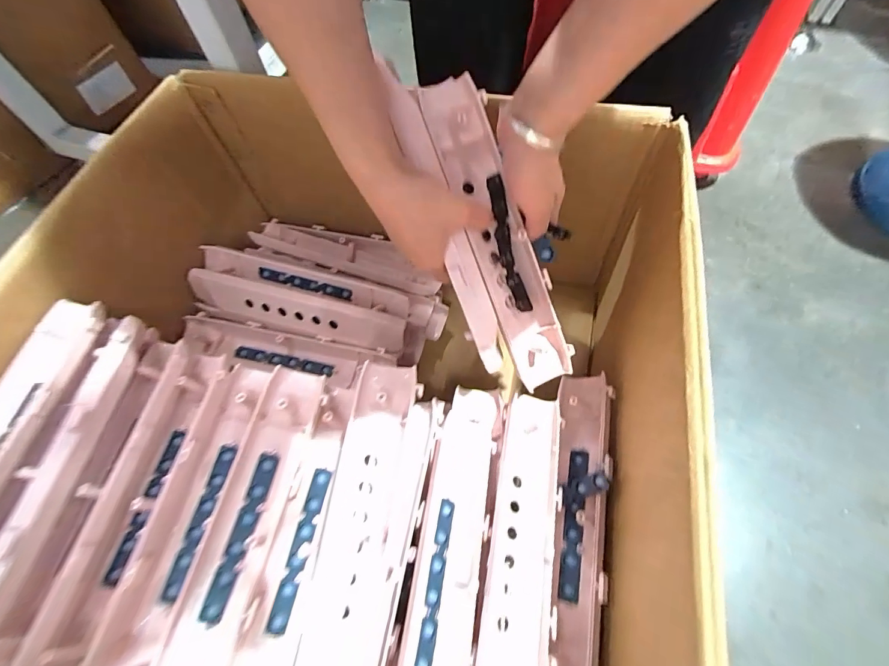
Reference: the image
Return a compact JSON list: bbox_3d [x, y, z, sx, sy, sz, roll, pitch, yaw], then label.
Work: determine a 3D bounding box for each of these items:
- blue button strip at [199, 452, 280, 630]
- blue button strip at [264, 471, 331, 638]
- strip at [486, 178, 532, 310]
[{"bbox_3d":[-0.165,0.164,0.338,0.015,0.004,0.126,19,67,-12],"label":"blue button strip"},{"bbox_3d":[-0.122,0.181,0.351,0.014,0.007,0.125,8,63,7],"label":"blue button strip"},{"bbox_3d":[0.057,-0.080,0.377,0.015,0.013,0.123,-15,98,-6],"label":"strip"}]

